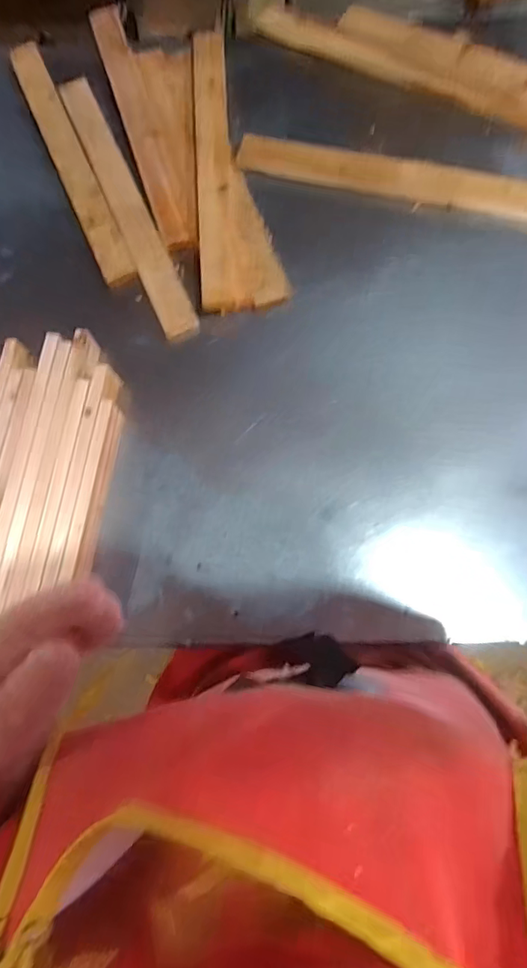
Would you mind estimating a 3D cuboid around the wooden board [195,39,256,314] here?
[{"bbox_3d":[-0.069,-0.490,0.720,0.060,0.029,0.501,-4,77,1],"label":"wooden board"}]

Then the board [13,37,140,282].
[{"bbox_3d":[-0.311,-0.522,0.755,0.053,0.012,0.504,-24,75,-4],"label":"board"}]

